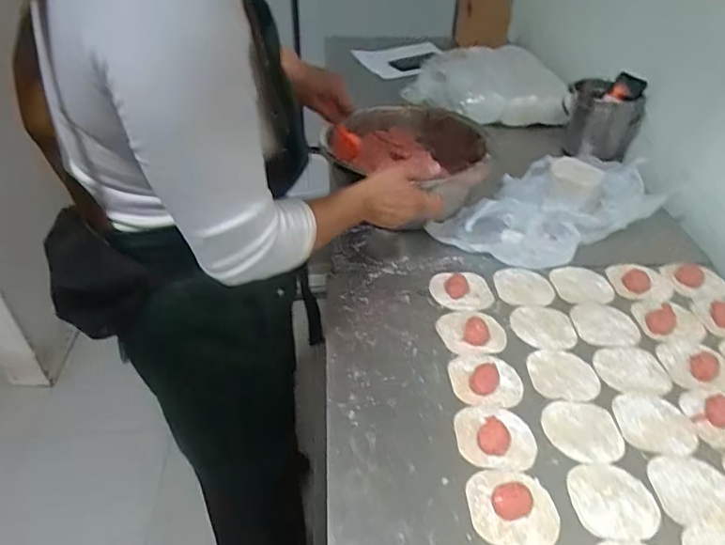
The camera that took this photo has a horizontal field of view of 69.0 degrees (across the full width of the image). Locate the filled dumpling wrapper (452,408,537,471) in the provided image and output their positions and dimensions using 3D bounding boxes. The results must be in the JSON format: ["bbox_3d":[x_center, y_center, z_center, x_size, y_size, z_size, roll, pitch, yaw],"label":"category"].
[{"bbox_3d":[0.148,0.182,0.586,0.087,0.013,0.076,3,41,4],"label":"filled dumpling wrapper"}]

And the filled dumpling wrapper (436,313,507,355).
[{"bbox_3d":[0.147,0.079,0.709,0.087,0.012,0.072,-2,41,-2],"label":"filled dumpling wrapper"}]

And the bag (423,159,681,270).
[{"bbox_3d":[0.319,-0.118,0.898,0.392,0.073,0.207,-25,47,-26],"label":"bag"}]

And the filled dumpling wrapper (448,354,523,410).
[{"bbox_3d":[0.153,0.131,0.650,0.088,0.007,0.080,0,41,0],"label":"filled dumpling wrapper"}]

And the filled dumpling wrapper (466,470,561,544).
[{"bbox_3d":[0.151,0.232,0.525,0.086,0.014,0.074,2,41,3],"label":"filled dumpling wrapper"}]

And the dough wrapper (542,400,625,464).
[{"bbox_3d":[0.250,0.180,0.600,0.082,0.004,0.078,-1,41,-1],"label":"dough wrapper"}]

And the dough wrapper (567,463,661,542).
[{"bbox_3d":[0.256,0.231,0.537,0.082,0.004,0.078,1,41,1],"label":"dough wrapper"}]

